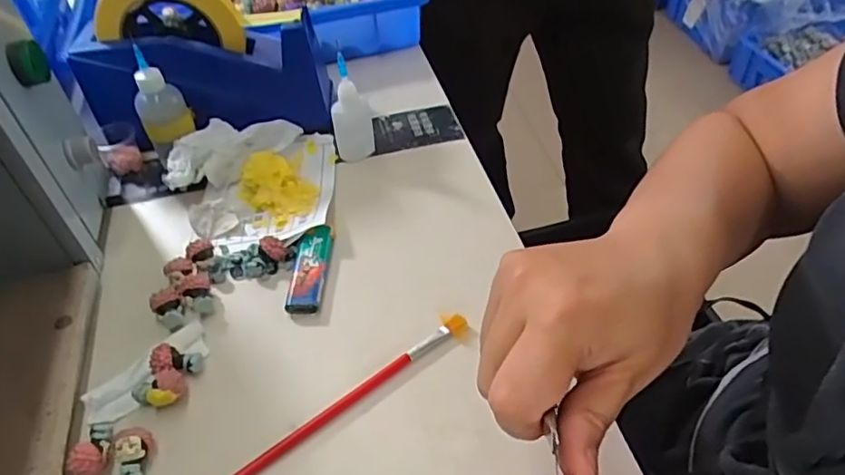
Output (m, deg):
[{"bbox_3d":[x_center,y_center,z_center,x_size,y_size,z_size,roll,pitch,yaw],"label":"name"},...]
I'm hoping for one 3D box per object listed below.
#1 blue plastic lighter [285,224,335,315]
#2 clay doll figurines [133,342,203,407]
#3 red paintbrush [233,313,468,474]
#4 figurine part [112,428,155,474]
[{"bbox_3d":[-0.079,0.021,0.415,0.024,0.012,0.074,-1,46,4],"label":"blue plastic lighter"},{"bbox_3d":[-0.157,0.084,0.358,0.033,0.016,0.036,4,46,9],"label":"clay doll figurines"},{"bbox_3d":[-0.072,0.110,0.328,0.246,0.012,0.010,-31,51,-23],"label":"red paintbrush"},{"bbox_3d":[-0.157,0.120,0.322,0.018,0.017,0.024,-15,46,-9],"label":"figurine part"}]

